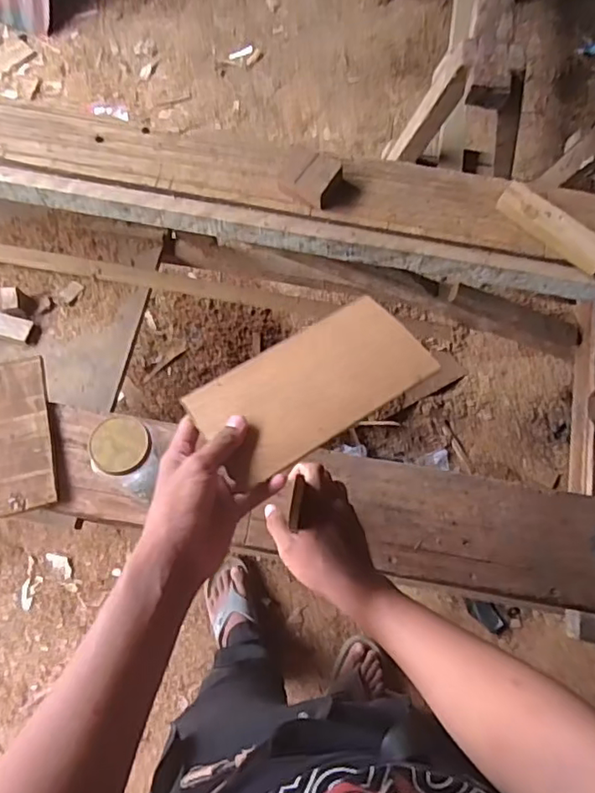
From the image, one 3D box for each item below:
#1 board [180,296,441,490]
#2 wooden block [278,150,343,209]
[{"bbox_3d":[0.011,-0.012,0.527,0.206,0.011,0.109,-31,67,-12],"label":"board"},{"bbox_3d":[0.015,-0.339,0.881,0.087,0.033,0.071,25,71,5],"label":"wooden block"}]

